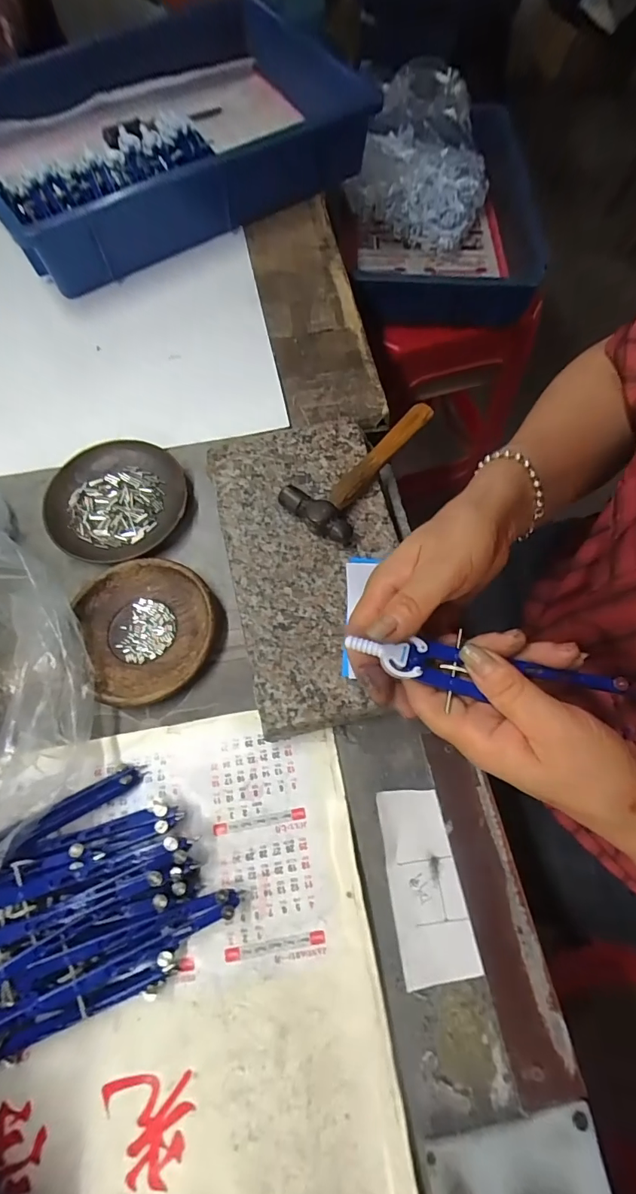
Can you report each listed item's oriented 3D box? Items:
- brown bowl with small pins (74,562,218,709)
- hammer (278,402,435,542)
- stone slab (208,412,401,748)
[{"bbox_3d":[-0.128,0.023,0.352,0.097,0.016,0.108,-22,71,-7],"label":"brown bowl with small pins"},{"bbox_3d":[0.035,-0.112,0.373,0.062,0.021,0.149,34,72,12],"label":"hammer"},{"bbox_3d":[-0.003,-0.027,0.364,0.129,0.027,0.249,-12,70,-4],"label":"stone slab"}]

